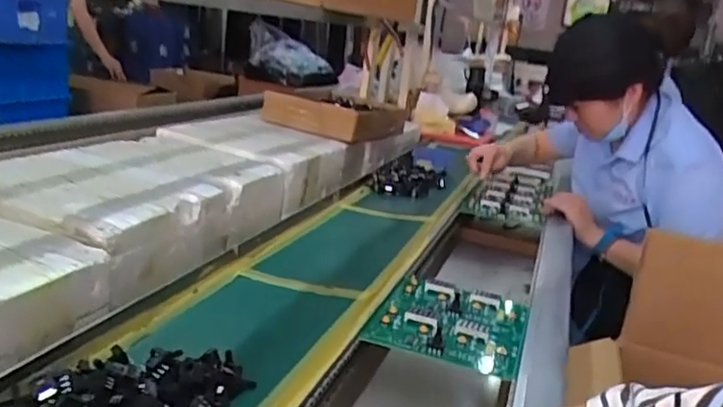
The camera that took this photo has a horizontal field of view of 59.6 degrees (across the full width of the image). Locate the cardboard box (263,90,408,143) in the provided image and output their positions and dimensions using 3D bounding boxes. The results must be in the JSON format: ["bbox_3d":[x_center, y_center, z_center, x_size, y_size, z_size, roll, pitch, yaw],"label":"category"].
[{"bbox_3d":[-0.049,-0.219,1.518,0.243,0.074,0.355,13,16,19],"label":"cardboard box"}]

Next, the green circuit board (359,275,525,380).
[{"bbox_3d":[0.107,0.137,0.746,0.165,0.022,0.177,12,16,16],"label":"green circuit board"}]

